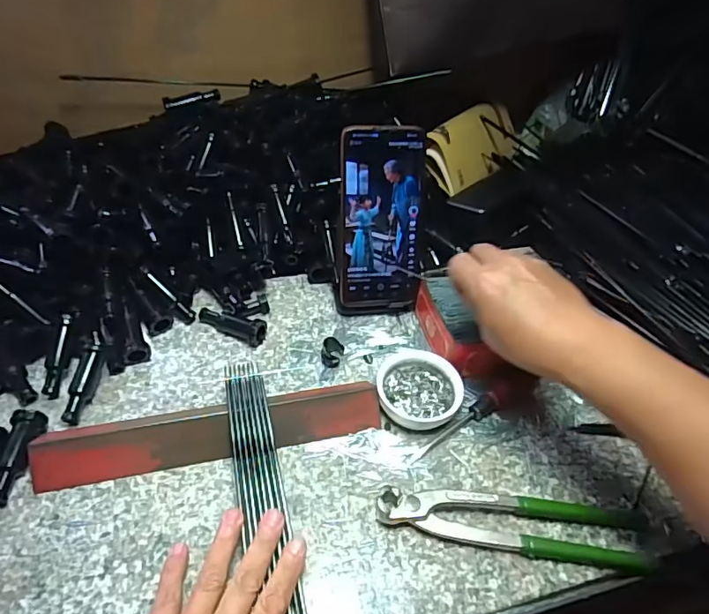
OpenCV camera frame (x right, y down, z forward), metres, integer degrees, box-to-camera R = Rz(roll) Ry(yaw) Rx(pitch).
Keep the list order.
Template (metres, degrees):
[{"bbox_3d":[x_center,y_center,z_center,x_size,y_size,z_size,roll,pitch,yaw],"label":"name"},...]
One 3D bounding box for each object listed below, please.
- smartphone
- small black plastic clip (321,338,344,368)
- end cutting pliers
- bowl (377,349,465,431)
[{"bbox_3d":[0.026,-0.080,0.478,0.079,0.166,0.006,-3,21,-9],"label":"smartphone"},{"bbox_3d":[-0.020,0.040,0.466,0.016,0.021,0.024,15,45,9],"label":"small black plastic clip"},{"bbox_3d":[0.117,0.153,0.370,0.196,0.024,0.045,8,45,2],"label":"end cutting pliers"},{"bbox_3d":[0.054,0.069,0.437,0.071,0.019,0.067,0,51,0],"label":"bowl"}]

